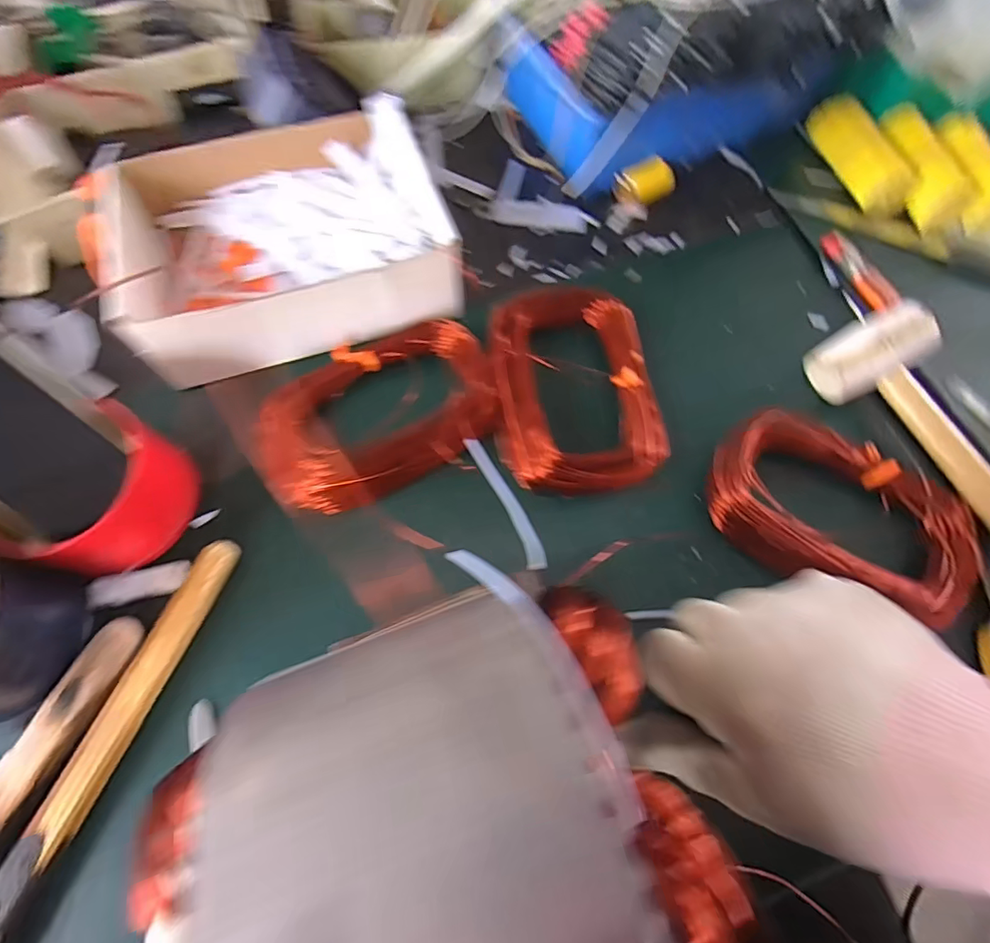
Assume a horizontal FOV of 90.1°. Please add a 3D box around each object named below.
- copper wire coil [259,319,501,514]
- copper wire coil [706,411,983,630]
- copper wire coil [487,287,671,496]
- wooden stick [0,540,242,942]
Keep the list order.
[{"bbox_3d":[-0.089,-0.048,0.382,0.179,0.026,0.114,-24,71,-11],"label":"copper wire coil"},{"bbox_3d":[0.246,0.028,0.345,0.183,0.035,0.126,40,72,13],"label":"copper wire coil"},{"bbox_3d":[0.062,-0.065,0.390,0.125,0.030,0.167,-4,68,-4],"label":"copper wire coil"},{"bbox_3d":[-0.232,0.163,0.293,0.024,0.020,0.260,20,69,6],"label":"wooden stick"}]

